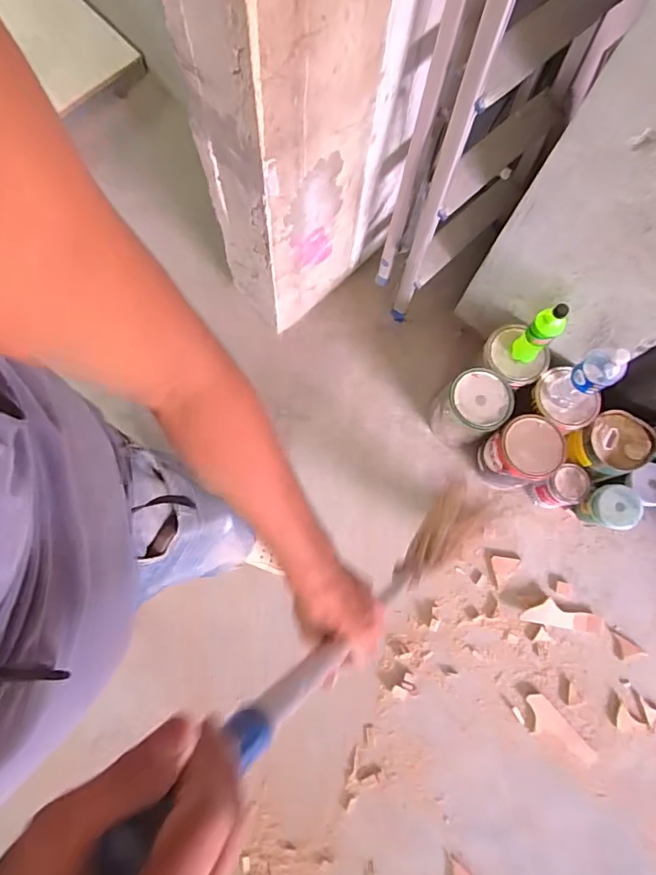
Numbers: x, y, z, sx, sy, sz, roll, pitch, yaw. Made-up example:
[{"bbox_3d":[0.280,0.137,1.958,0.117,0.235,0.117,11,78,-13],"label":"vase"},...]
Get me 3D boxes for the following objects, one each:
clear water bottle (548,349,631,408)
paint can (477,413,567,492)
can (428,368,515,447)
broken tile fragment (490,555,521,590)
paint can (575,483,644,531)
[{"bbox_3d":[0.593,-0.137,1.119,0.076,0.228,0.084,-29,79,-9],"label":"clear water bottle"},{"bbox_3d":[0.498,0.046,1.288,0.167,0.202,0.157,1,76,-3],"label":"paint can"},{"bbox_3d":[0.373,-0.074,1.318,0.173,0.198,0.165,11,76,0],"label":"can"},{"bbox_3d":[0.467,0.348,1.328,0.098,0.007,0.063,-43,82,-12],"label":"broken tile fragment"},{"bbox_3d":[0.720,0.189,1.280,0.102,0.165,0.115,-12,77,-6],"label":"paint can"}]

